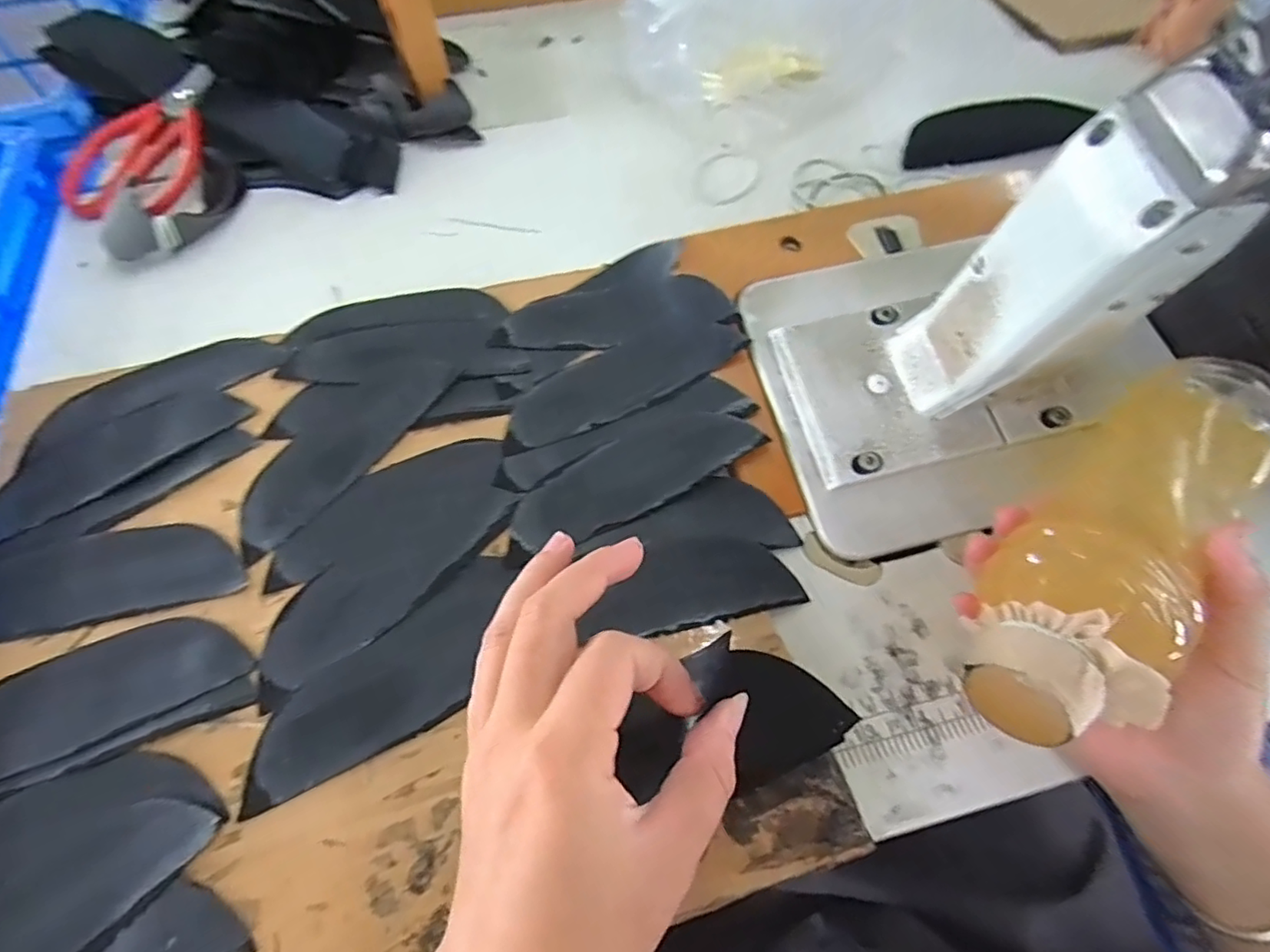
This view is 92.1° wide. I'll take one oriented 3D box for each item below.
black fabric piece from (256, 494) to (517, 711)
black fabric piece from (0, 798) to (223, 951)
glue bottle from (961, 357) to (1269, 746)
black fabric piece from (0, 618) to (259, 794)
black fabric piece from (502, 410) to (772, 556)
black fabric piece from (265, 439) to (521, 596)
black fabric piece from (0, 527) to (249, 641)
[{"bbox_3d":[-0.126,0.051,0.312,0.144,0.005,0.049,-40,68,-19],"label":"black fabric piece"},{"bbox_3d":[-0.241,0.183,0.242,0.048,0.004,0.142,41,69,20],"label":"black fabric piece"},{"bbox_3d":[0.211,0.020,0.258,0.217,0.071,0.061,-36,66,-29],"label":"glue bottle"},{"bbox_3d":[-0.254,0.106,0.287,0.147,0.005,0.056,-17,63,-9],"label":"black fabric piece"},{"bbox_3d":[0.000,-0.003,0.332,0.139,0.009,0.044,-25,64,-13],"label":"black fabric piece"},{"bbox_3d":[-0.132,0.016,0.331,0.127,0.006,0.050,-20,63,-10],"label":"black fabric piece"},{"bbox_3d":[-0.274,0.051,0.311,0.144,0.004,0.049,-9,62,-5],"label":"black fabric piece"}]

